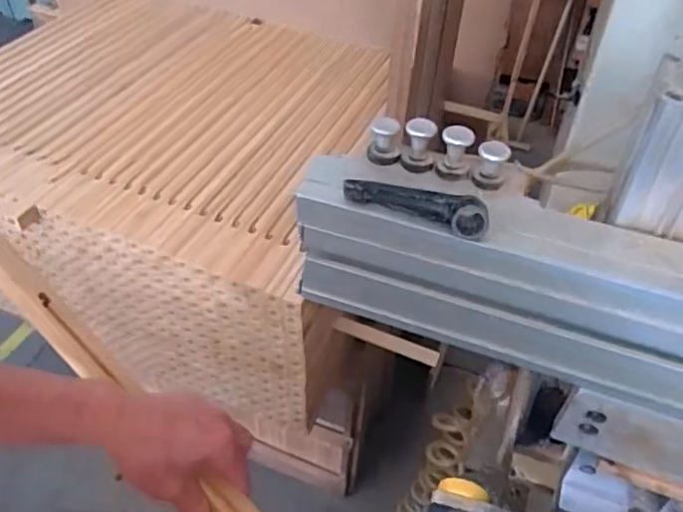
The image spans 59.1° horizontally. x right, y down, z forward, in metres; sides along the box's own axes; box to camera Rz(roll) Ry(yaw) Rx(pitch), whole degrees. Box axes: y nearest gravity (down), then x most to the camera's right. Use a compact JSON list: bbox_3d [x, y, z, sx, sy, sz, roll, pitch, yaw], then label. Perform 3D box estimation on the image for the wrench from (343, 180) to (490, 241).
[{"bbox_3d":[0.045,-0.035,0.371,0.094,0.024,0.013,22,48,19],"label":"wrench"}]

